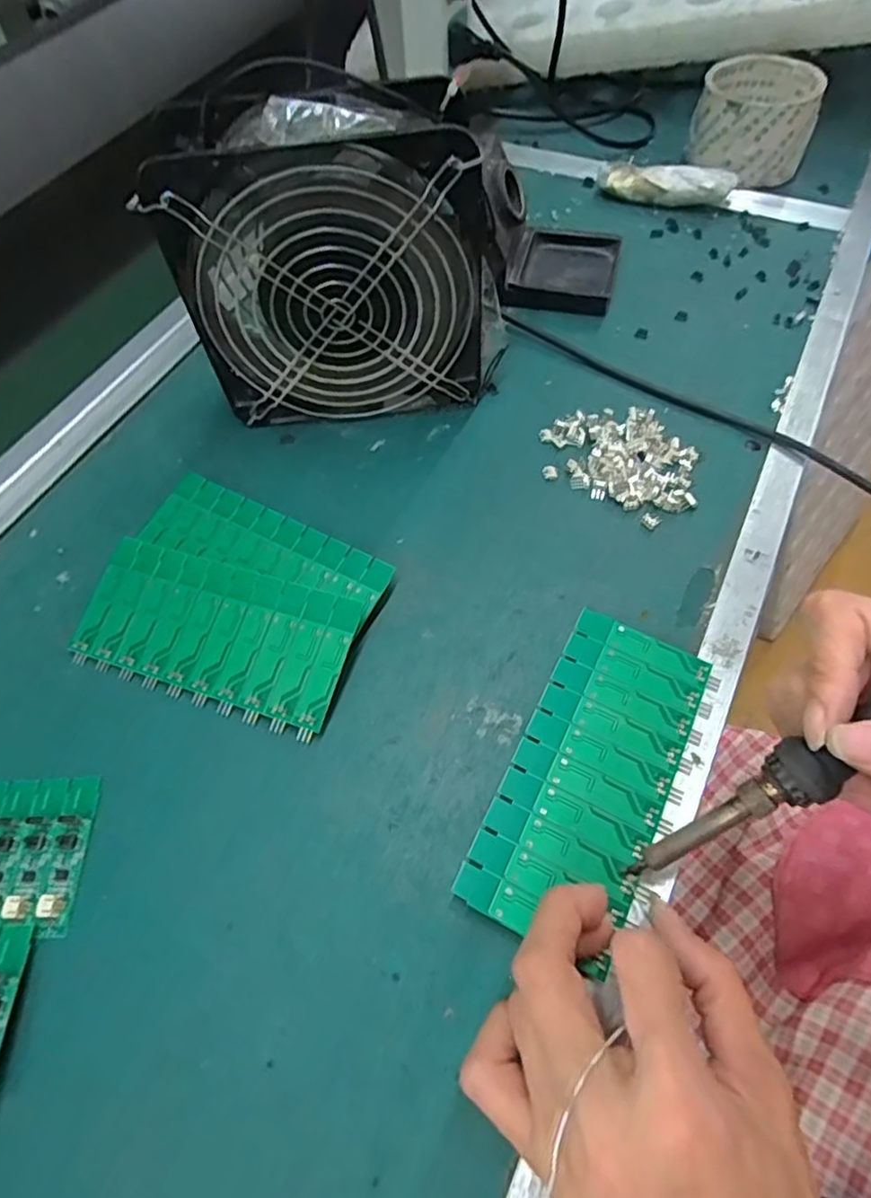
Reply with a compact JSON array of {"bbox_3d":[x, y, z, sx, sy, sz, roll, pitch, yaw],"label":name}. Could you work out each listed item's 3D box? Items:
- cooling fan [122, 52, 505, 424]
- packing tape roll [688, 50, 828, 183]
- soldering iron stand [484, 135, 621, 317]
[{"bbox_3d":[-0.046,-0.172,0.332,0.155,0.158,0.058,-1,60,3],"label":"cooling fan"},{"bbox_3d":[0.242,-0.364,0.479,0.085,0.054,0.088,18,63,13],"label":"packing tape roll"},{"bbox_3d":[0.073,-0.245,0.415,0.101,0.070,0.075,12,62,10],"label":"soldering iron stand"}]

